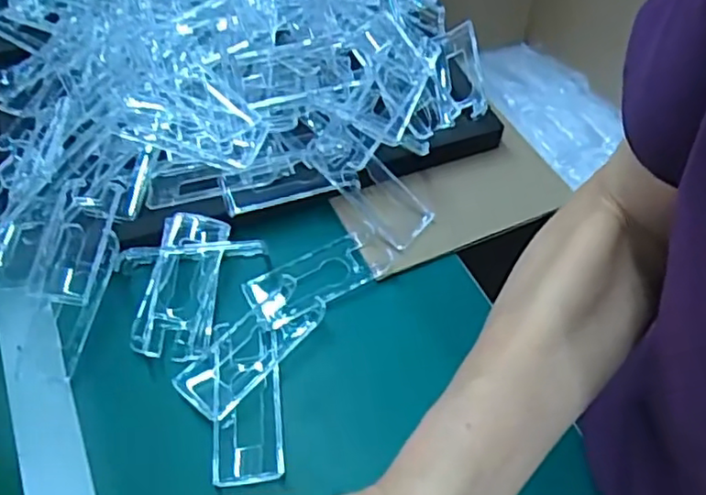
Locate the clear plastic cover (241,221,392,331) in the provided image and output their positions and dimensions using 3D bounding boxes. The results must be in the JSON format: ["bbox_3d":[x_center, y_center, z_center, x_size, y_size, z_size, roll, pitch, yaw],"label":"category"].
[{"bbox_3d":[-0.026,0.022,0.489,0.111,0.016,0.045,-24,56,-17],"label":"clear plastic cover"}]

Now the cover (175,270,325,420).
[{"bbox_3d":[-0.070,0.070,0.455,0.047,0.016,0.109,34,60,23],"label":"cover"}]

